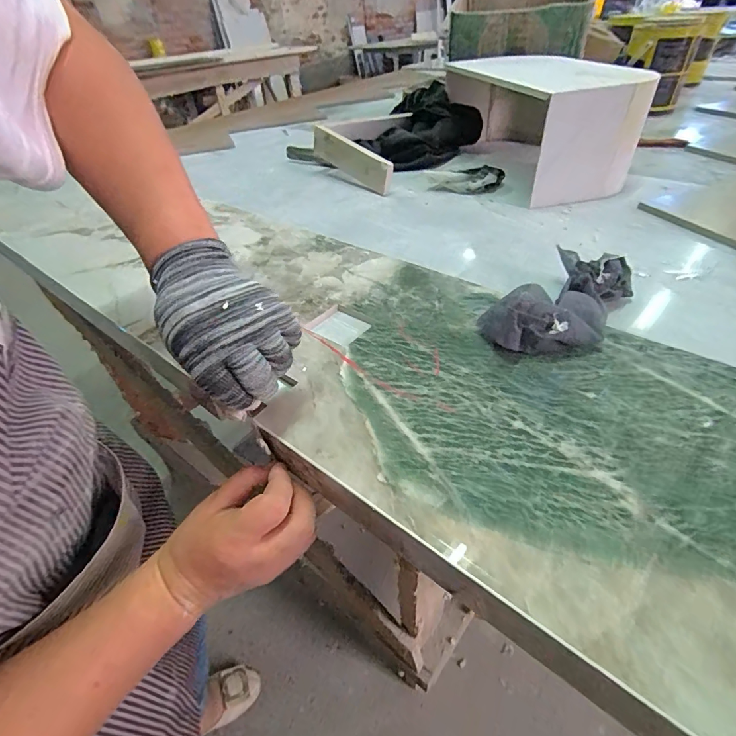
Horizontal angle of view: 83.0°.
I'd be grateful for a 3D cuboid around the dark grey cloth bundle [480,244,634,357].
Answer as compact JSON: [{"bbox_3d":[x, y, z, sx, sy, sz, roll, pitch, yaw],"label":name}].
[{"bbox_3d":[0.188,-0.070,0.399,0.094,0.053,0.180,29,51,32],"label":"dark grey cloth bundle"}]

